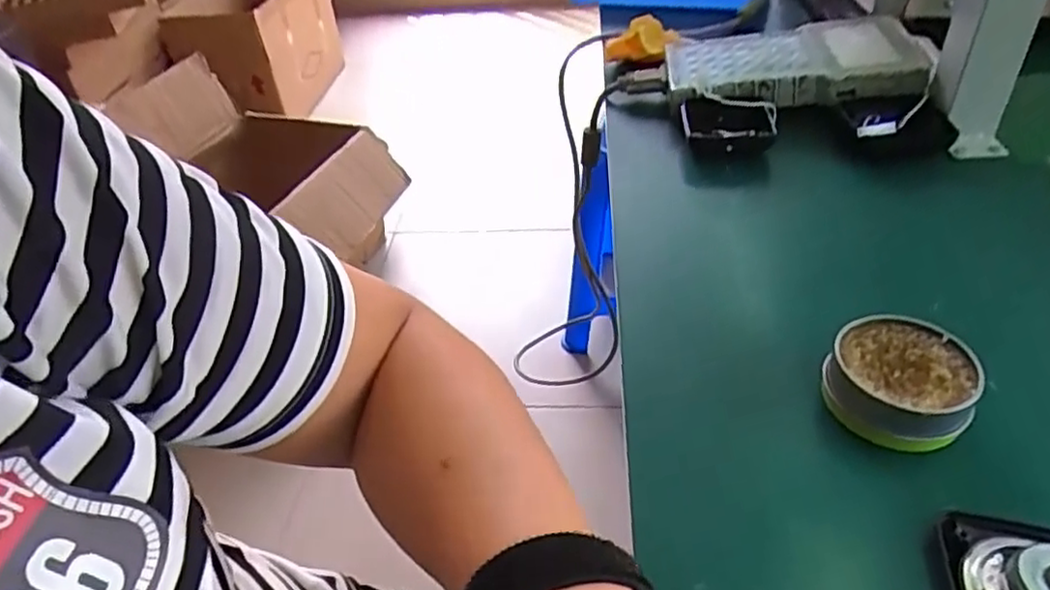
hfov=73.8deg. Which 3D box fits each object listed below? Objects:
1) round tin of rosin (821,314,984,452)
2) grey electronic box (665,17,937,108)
[{"bbox_3d":[0.183,0.041,0.341,0.062,0.028,0.062,-3,39,3],"label":"round tin of rosin"},{"bbox_3d":[0.224,-0.194,0.590,0.205,0.041,0.097,-3,39,3],"label":"grey electronic box"}]

